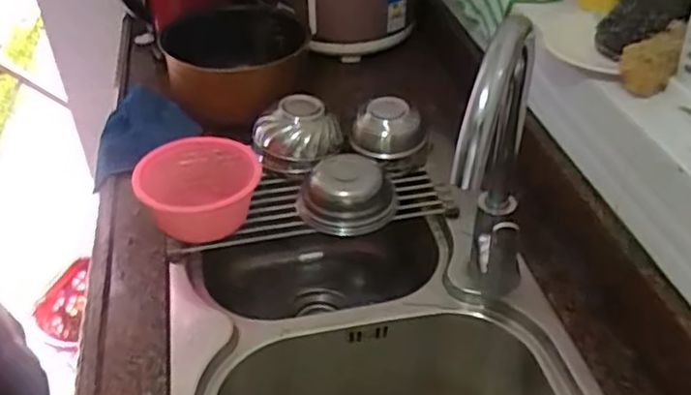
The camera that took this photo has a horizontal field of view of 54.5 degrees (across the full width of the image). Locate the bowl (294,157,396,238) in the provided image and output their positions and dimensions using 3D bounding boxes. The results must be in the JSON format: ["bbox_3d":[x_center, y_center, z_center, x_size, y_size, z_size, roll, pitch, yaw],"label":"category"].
[{"bbox_3d":[0.000,-0.006,0.849,0.115,0.062,0.115,-1,39,1],"label":"bowl"}]

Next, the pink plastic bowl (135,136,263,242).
[{"bbox_3d":[-0.180,-0.007,0.836,0.145,0.077,0.129,0,39,2],"label":"pink plastic bowl"}]

